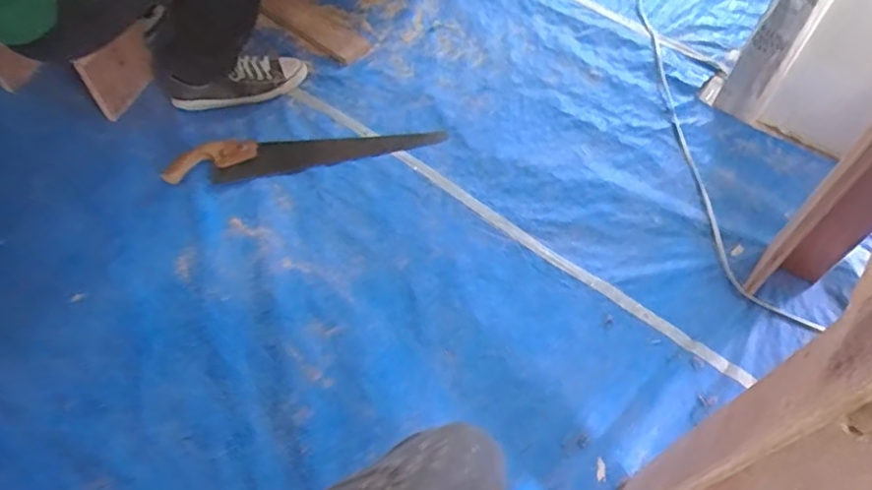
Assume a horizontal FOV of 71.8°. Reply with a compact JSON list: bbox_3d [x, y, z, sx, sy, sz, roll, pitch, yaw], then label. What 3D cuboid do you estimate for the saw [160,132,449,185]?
[{"bbox_3d":[-0.268,-0.206,1.264,0.580,0.047,0.095,-9,59,-4],"label":"saw"}]

